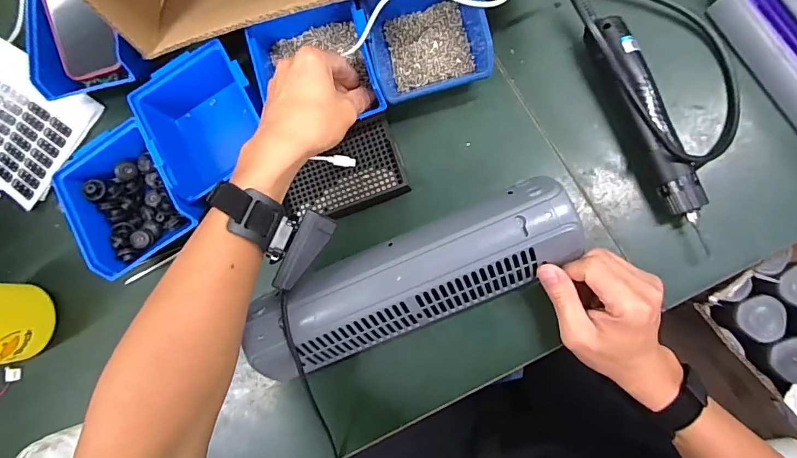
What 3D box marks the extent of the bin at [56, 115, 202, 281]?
[{"bbox_3d":[-0.289,-0.035,0.475,0.114,0.065,0.143,-33,79,5],"label":"bin"}]

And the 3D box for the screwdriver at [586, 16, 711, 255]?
[{"bbox_3d":[0.236,-0.090,0.402,0.044,0.042,0.231,-25,80,7],"label":"screwdriver"}]

